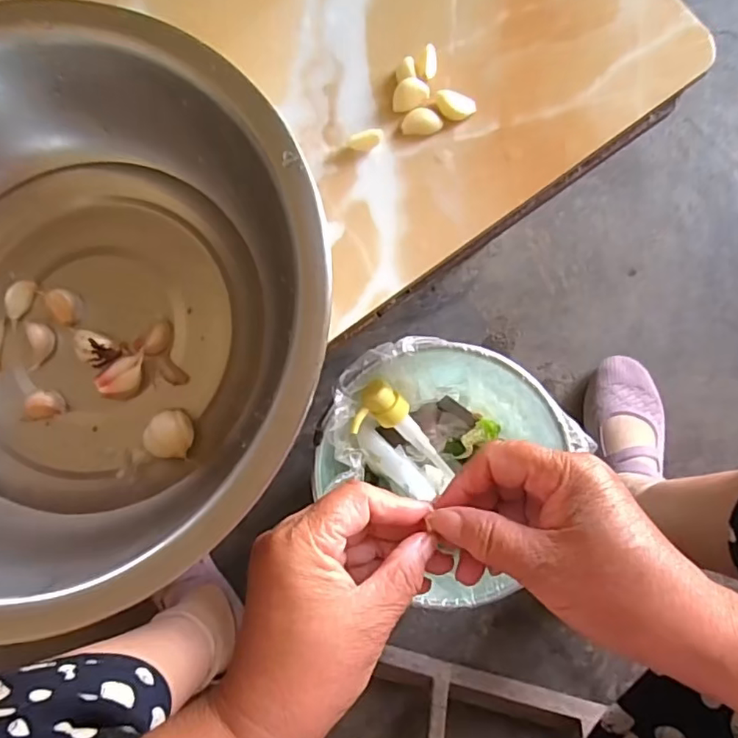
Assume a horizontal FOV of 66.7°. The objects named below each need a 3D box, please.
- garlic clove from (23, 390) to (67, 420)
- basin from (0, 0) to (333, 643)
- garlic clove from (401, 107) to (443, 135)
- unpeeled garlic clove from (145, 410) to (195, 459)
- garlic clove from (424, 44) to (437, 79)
[{"bbox_3d":[-0.185,0.020,0.318,0.022,0.007,0.015,-12,81,1],"label":"garlic clove"},{"bbox_3d":[-0.168,-0.033,0.291,0.250,0.085,0.275,0,82,2],"label":"basin"},{"bbox_3d":[0.032,-0.150,0.338,0.023,0.007,0.014,-3,82,2],"label":"garlic clove"},{"bbox_3d":[-0.110,0.036,0.310,0.025,0.016,0.025,4,82,3],"label":"unpeeled garlic clove"},{"bbox_3d":[0.037,-0.185,0.339,0.008,0.012,0.018,-1,82,2],"label":"garlic clove"}]

